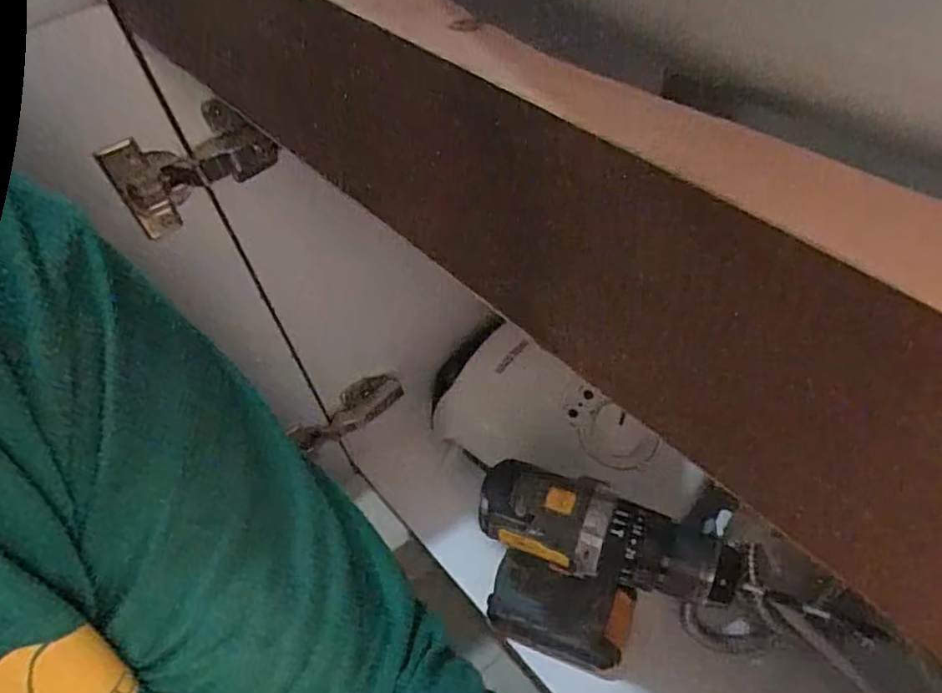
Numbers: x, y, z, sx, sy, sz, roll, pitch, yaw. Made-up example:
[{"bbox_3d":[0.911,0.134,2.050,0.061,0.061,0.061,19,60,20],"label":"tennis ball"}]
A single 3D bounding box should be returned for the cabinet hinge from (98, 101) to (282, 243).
[{"bbox_3d":[-0.163,-0.106,0.391,0.091,0.058,0.024,-30,55,-16],"label":"cabinet hinge"}]

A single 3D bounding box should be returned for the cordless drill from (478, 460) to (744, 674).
[{"bbox_3d":[0.092,0.178,0.490,0.162,0.232,0.068,12,55,15],"label":"cordless drill"}]

